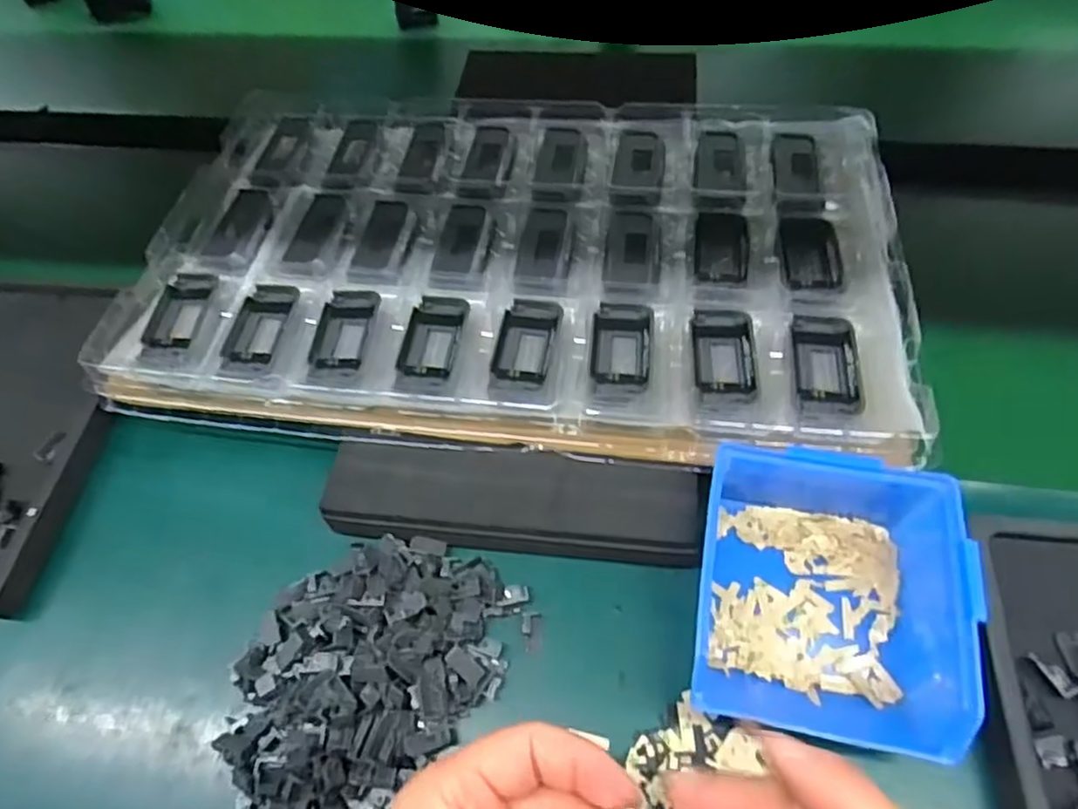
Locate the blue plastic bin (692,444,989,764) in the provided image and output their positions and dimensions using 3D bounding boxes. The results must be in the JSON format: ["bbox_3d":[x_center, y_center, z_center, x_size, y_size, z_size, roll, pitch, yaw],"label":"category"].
[{"bbox_3d":[0.149,0.095,0.351,0.128,0.067,0.136,10,58,10],"label":"blue plastic bin"}]

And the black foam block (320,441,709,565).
[{"bbox_3d":[-0.013,0.056,0.401,0.216,0.032,0.054,3,57,6],"label":"black foam block"}]

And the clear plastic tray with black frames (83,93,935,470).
[{"bbox_3d":[-0.017,-0.116,0.471,0.501,0.021,0.302,4,57,7],"label":"clear plastic tray with black frames"}]

